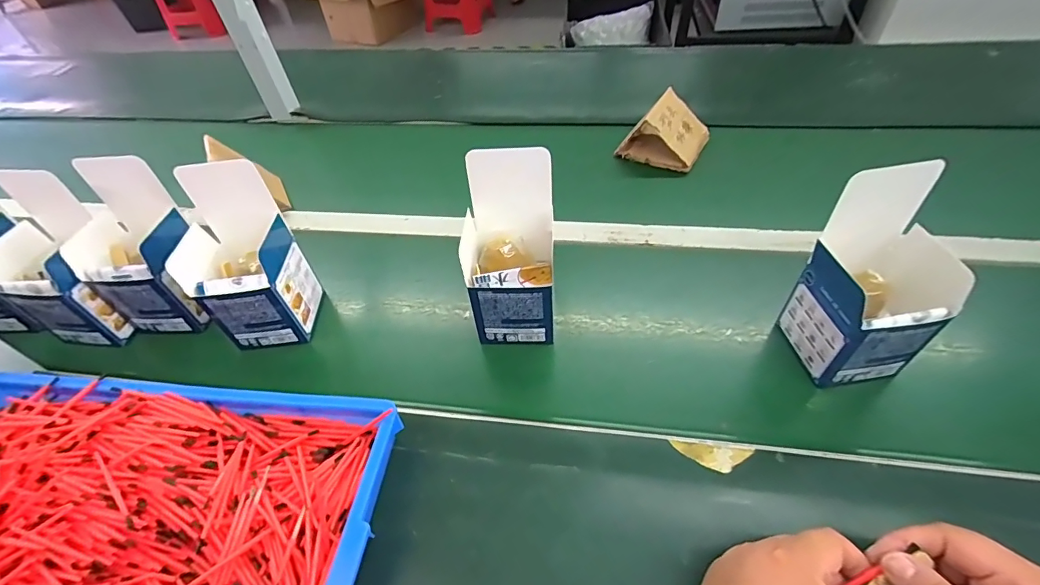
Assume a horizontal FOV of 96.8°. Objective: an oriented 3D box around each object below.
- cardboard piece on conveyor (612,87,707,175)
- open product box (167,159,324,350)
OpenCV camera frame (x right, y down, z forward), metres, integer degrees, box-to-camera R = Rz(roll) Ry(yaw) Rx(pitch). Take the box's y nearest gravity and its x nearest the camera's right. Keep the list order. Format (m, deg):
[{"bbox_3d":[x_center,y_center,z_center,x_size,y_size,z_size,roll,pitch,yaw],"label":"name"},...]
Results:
[{"bbox_3d":[0.220,-0.243,0.690,0.115,0.072,0.098,24,54,24],"label":"cardboard piece on conveyor"},{"bbox_3d":[-0.291,-0.033,0.486,0.098,0.172,0.092,-5,48,1],"label":"open product box"}]

